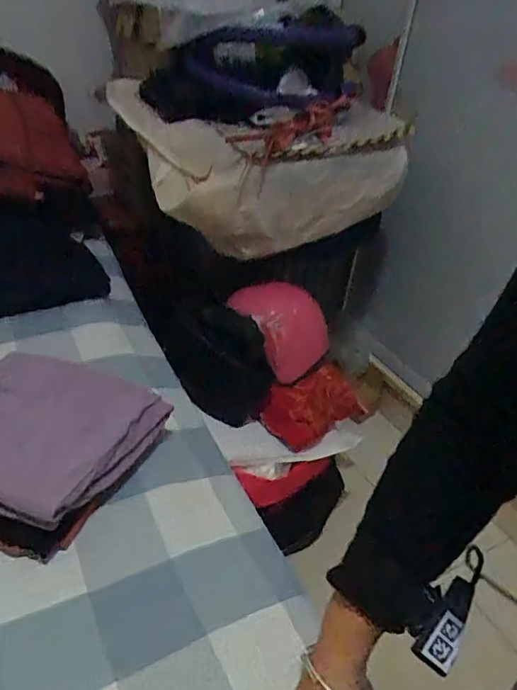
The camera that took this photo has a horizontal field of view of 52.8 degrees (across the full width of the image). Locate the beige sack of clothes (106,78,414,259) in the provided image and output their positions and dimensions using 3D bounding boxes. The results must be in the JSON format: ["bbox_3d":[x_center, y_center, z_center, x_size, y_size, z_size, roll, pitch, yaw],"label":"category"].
[{"bbox_3d":[0.059,-0.358,1.078,0.555,0.230,0.213,-11,38,-24],"label":"beige sack of clothes"}]

